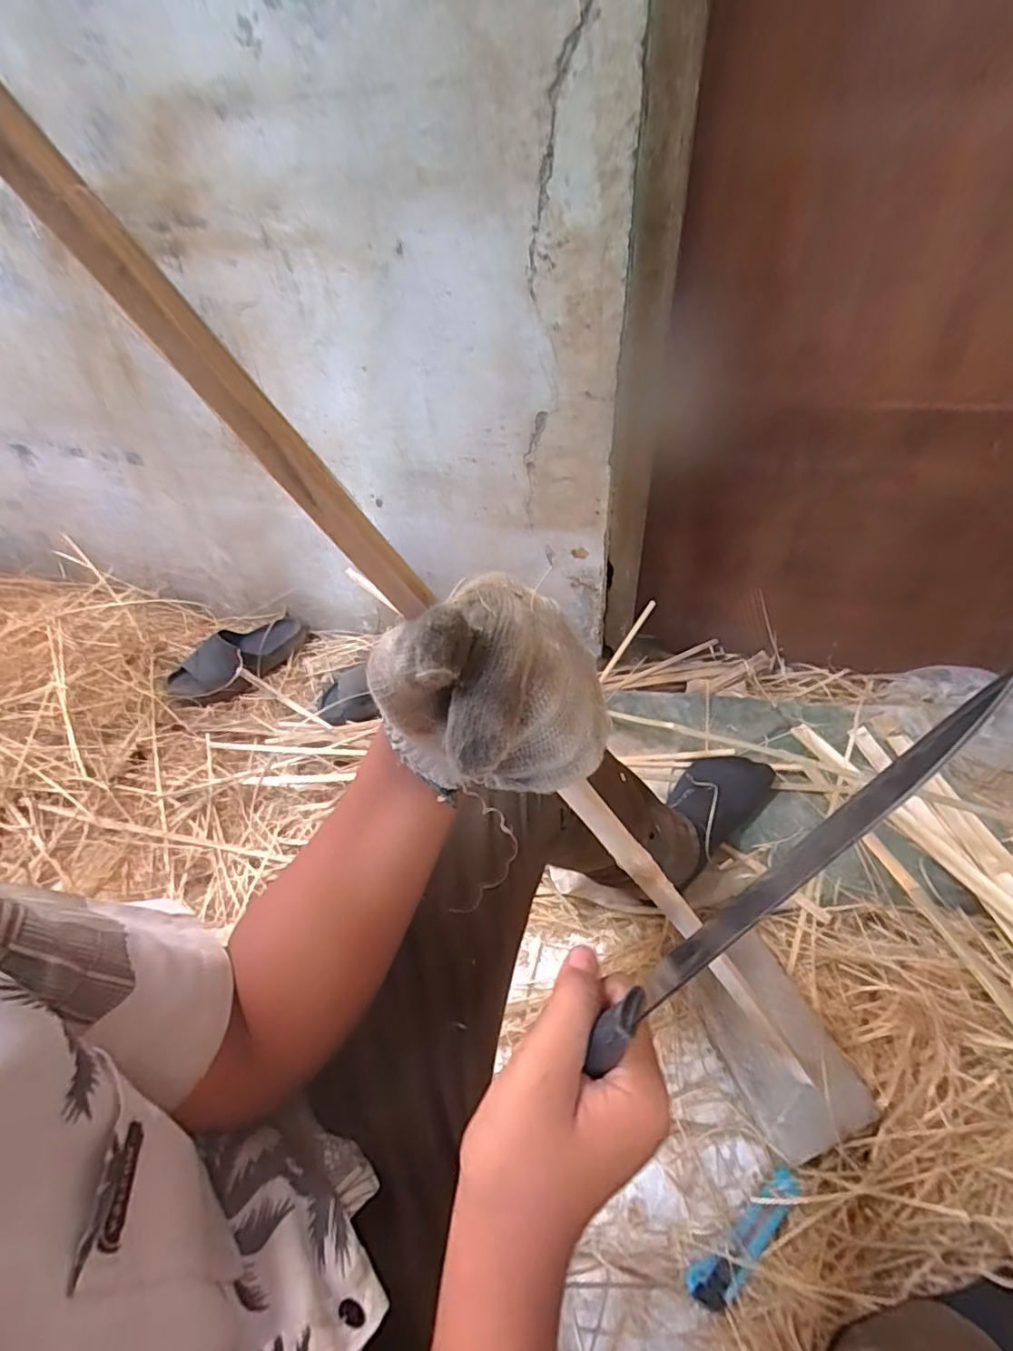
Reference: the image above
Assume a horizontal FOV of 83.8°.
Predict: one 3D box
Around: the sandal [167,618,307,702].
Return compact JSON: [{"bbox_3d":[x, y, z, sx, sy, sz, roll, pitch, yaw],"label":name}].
[{"bbox_3d":[-0.526,-0.043,1.108,0.267,0.078,0.133,-32,49,-27],"label":"sandal"}]

